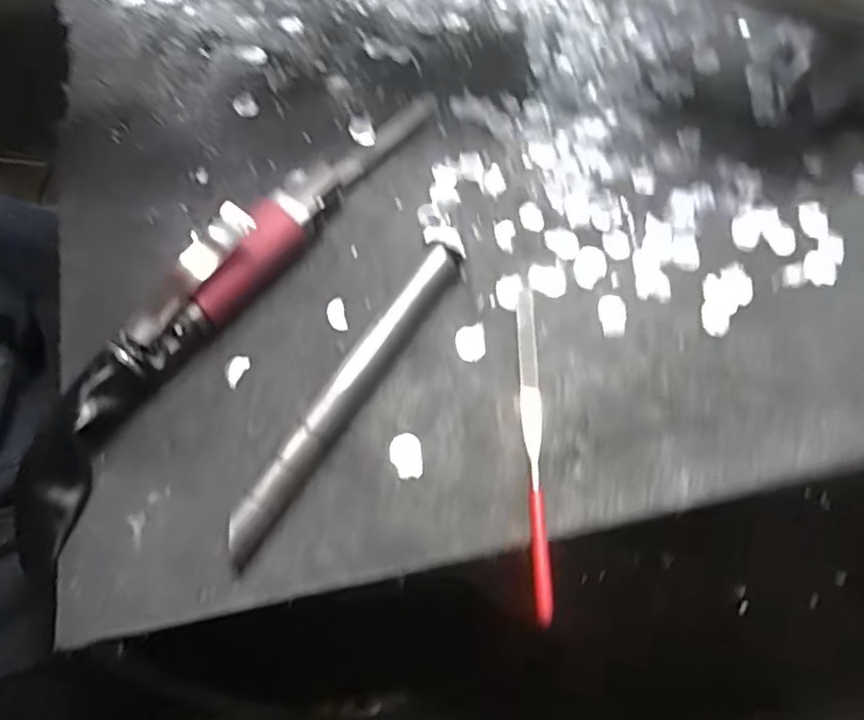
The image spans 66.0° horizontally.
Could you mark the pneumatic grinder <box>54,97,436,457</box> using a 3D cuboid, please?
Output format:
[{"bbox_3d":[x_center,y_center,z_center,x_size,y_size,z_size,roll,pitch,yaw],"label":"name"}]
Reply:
[{"bbox_3d":[-0.094,-0.064,0.372,0.028,0.034,0.284,32,67,15],"label":"pneumatic grinder"}]

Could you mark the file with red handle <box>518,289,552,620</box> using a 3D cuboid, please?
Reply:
[{"bbox_3d":[0.051,0.038,0.336,0.010,0.007,0.176,1,63,1],"label":"file with red handle"}]

